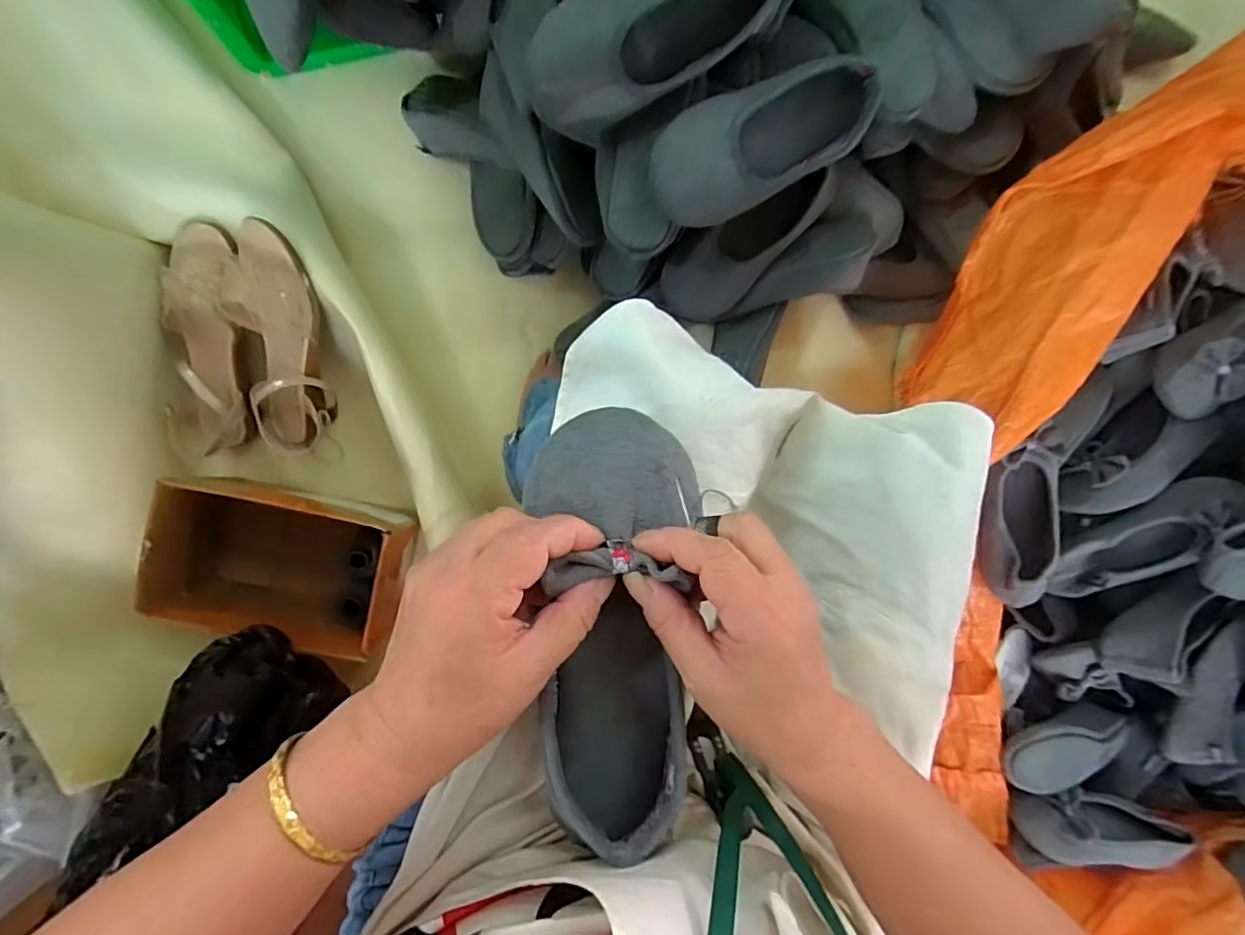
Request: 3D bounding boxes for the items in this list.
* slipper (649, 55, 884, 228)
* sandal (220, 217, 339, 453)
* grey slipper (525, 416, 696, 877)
[{"bbox_3d":[0.130,-0.299,0.542,0.229,0.056,0.093,-26,96,-5],"label":"slipper"},{"bbox_3d":[-0.381,-0.133,0.651,0.087,0.059,0.249,2,119,-8],"label":"sandal"},{"bbox_3d":[0.000,0.085,0.299,0.087,0.063,0.219,-1,98,-7],"label":"grey slipper"}]

